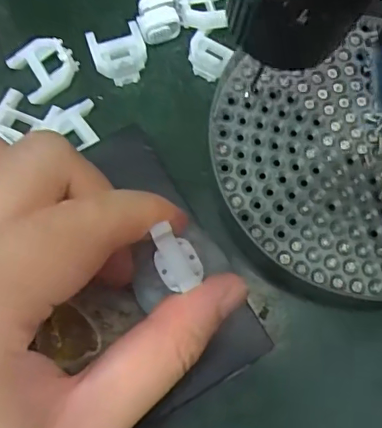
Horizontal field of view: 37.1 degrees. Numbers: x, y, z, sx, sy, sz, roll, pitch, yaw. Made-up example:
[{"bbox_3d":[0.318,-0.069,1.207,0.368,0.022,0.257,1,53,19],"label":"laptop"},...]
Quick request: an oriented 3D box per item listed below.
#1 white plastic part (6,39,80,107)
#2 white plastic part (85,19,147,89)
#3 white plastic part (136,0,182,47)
[{"bbox_3d":[-0.057,-0.059,0.224,0.024,0.009,0.023,-31,77,-10],"label":"white plastic part"},{"bbox_3d":[-0.028,-0.065,0.226,0.021,0.010,0.024,-19,75,-7],"label":"white plastic part"},{"bbox_3d":[-0.013,-0.079,0.228,0.016,0.012,0.017,-13,74,-5],"label":"white plastic part"}]

